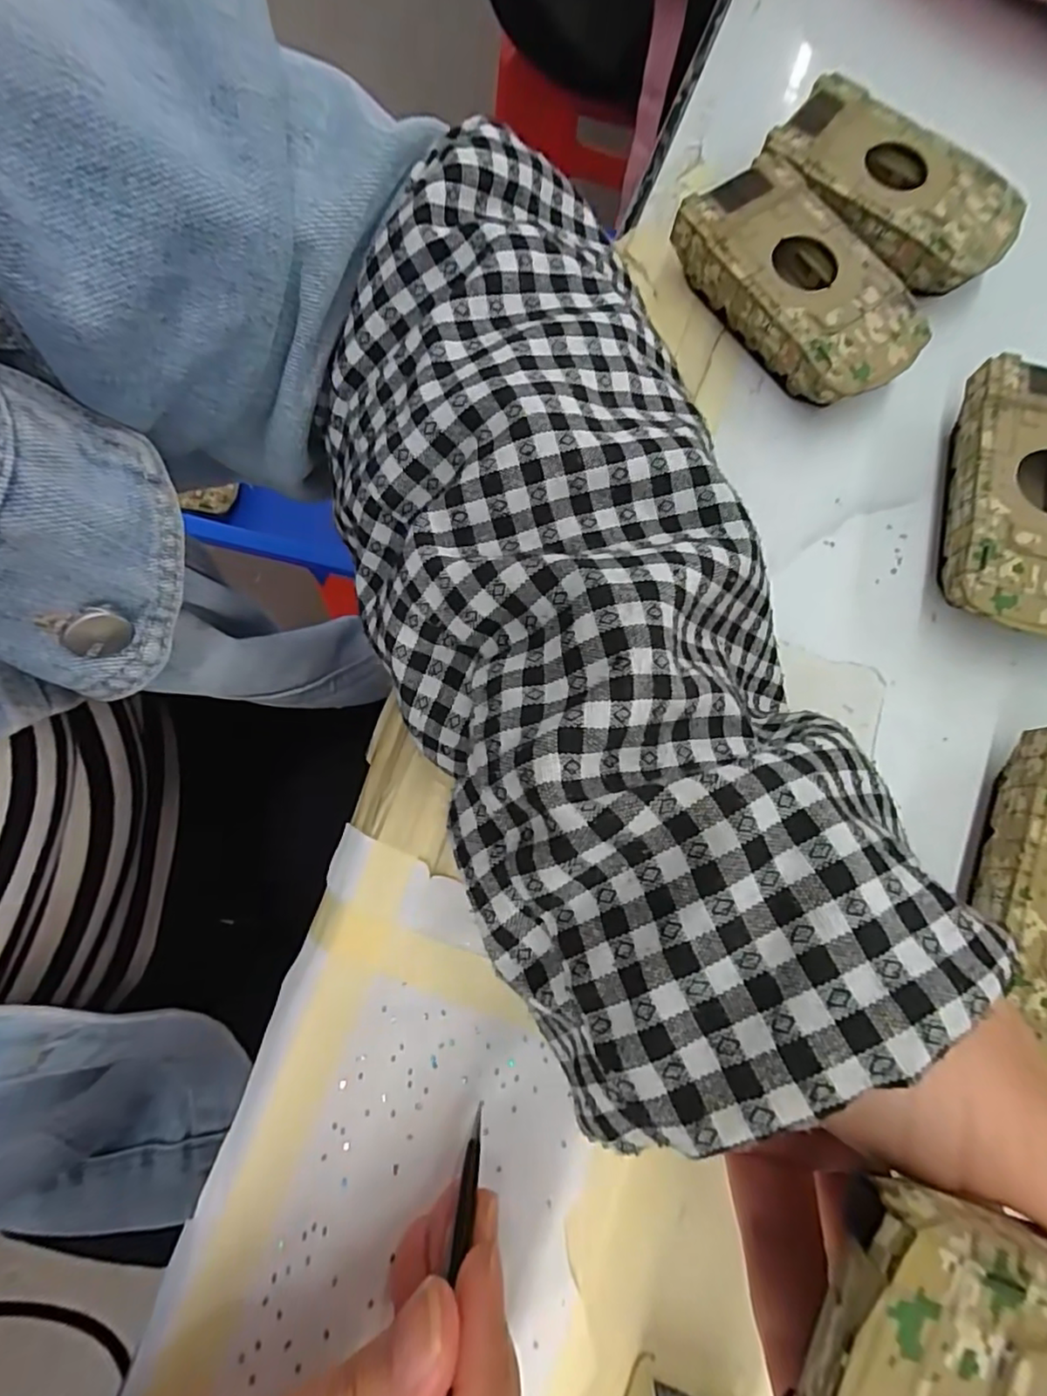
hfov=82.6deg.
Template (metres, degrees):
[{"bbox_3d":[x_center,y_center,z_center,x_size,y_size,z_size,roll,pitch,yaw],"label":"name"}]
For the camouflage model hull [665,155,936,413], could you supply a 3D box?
[{"bbox_3d":[0.103,-0.153,0.226,0.050,0.026,0.095,-37,82,-9],"label":"camouflage model hull"}]

